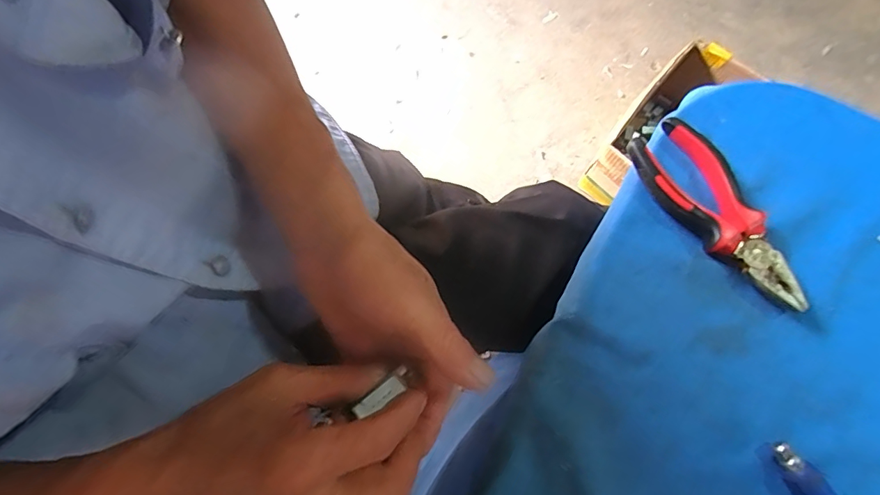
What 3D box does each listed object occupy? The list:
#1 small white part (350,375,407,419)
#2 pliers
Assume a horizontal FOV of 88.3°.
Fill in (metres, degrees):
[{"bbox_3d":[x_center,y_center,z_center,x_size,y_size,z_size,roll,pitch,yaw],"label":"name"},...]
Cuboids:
[{"bbox_3d":[-0.036,0.089,0.269,0.032,0.004,0.011,-32,79,-23],"label":"small white part"},{"bbox_3d":[0.203,-0.026,0.329,0.051,0.021,0.154,-36,80,-7],"label":"pliers"}]

